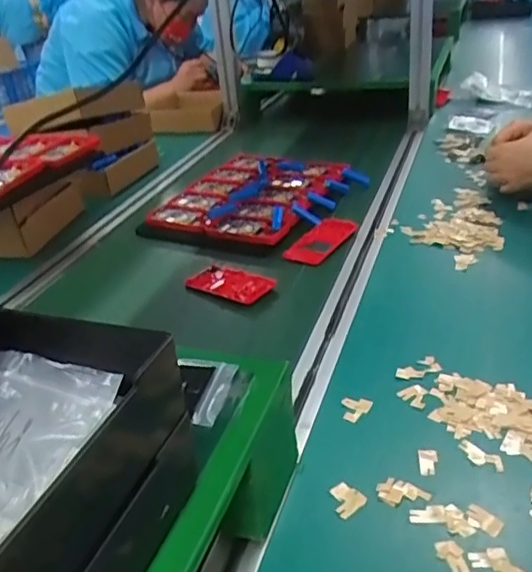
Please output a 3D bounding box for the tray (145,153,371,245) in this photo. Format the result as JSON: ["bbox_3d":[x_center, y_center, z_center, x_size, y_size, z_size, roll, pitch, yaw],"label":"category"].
[{"bbox_3d":[-0.014,-0.168,1.090,0.302,0.032,0.343,13,34,28],"label":"tray"}]

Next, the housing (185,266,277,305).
[{"bbox_3d":[-0.050,-0.004,0.829,0.122,0.015,0.068,17,37,34],"label":"housing"}]

